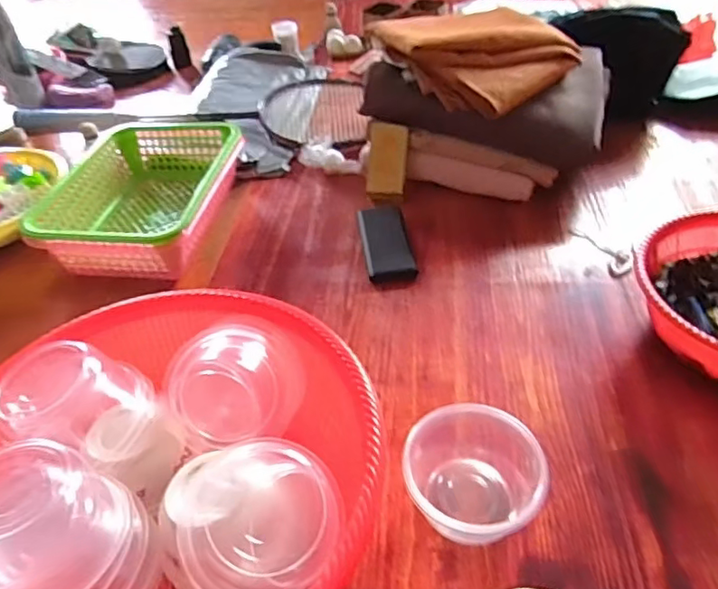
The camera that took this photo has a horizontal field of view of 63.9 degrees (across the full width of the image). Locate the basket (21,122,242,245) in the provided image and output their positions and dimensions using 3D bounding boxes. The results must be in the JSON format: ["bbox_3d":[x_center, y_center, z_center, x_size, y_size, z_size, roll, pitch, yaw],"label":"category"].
[{"bbox_3d":[-0.297,-0.143,0.830,0.217,0.091,0.304,3,44,8],"label":"basket"}]

